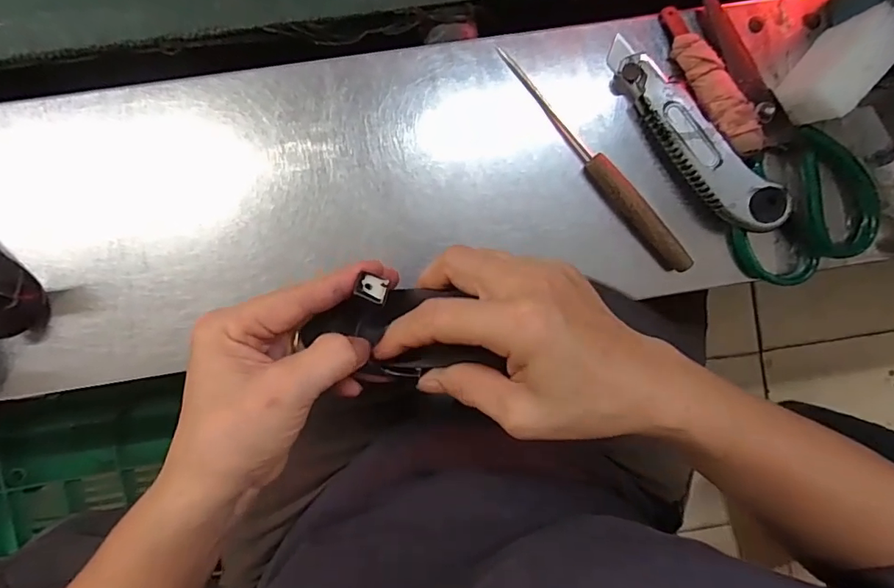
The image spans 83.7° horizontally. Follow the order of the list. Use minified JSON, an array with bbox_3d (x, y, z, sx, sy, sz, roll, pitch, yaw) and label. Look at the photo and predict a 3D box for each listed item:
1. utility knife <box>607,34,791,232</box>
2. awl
[{"bbox_3d":[0.166,-0.106,0.336,0.033,0.017,0.159,-39,92,-1],"label":"utility knife"},{"bbox_3d":[0.101,-0.089,0.345,0.016,0.017,0.190,-40,92,-1],"label":"awl"}]

